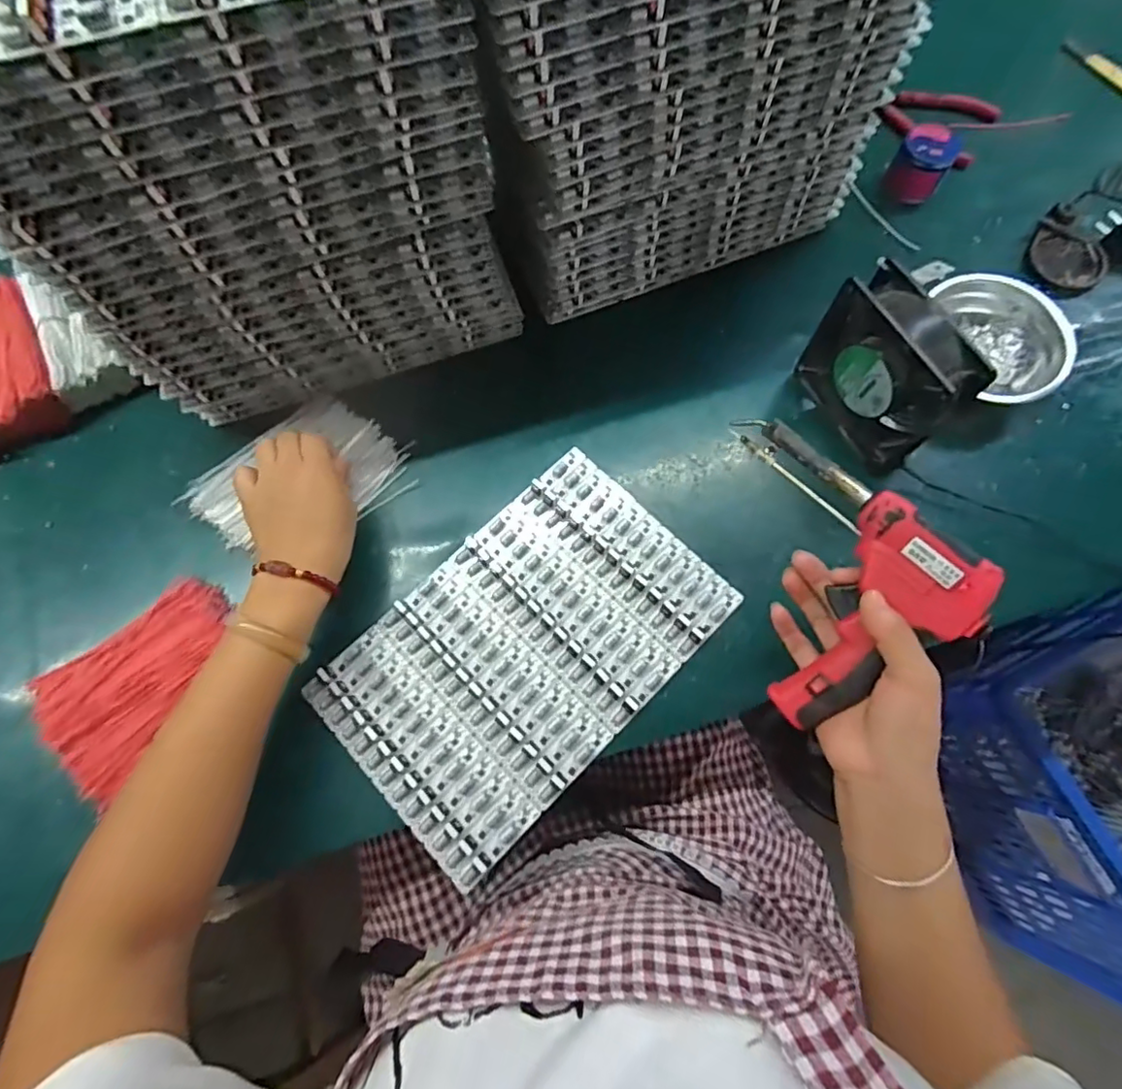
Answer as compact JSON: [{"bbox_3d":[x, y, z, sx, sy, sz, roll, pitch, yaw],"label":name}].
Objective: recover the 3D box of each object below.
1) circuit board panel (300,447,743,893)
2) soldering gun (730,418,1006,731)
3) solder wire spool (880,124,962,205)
[{"bbox_3d":[-0.027,0.078,0.461,0.300,0.011,0.194,-43,76,-12],"label":"circuit board panel"},{"bbox_3d":[0.196,0.009,0.376,0.125,0.042,0.199,-10,80,35],"label":"soldering gun"},{"bbox_3d":[0.360,-0.381,0.582,0.052,0.048,0.043,23,72,9],"label":"solder wire spool"}]

